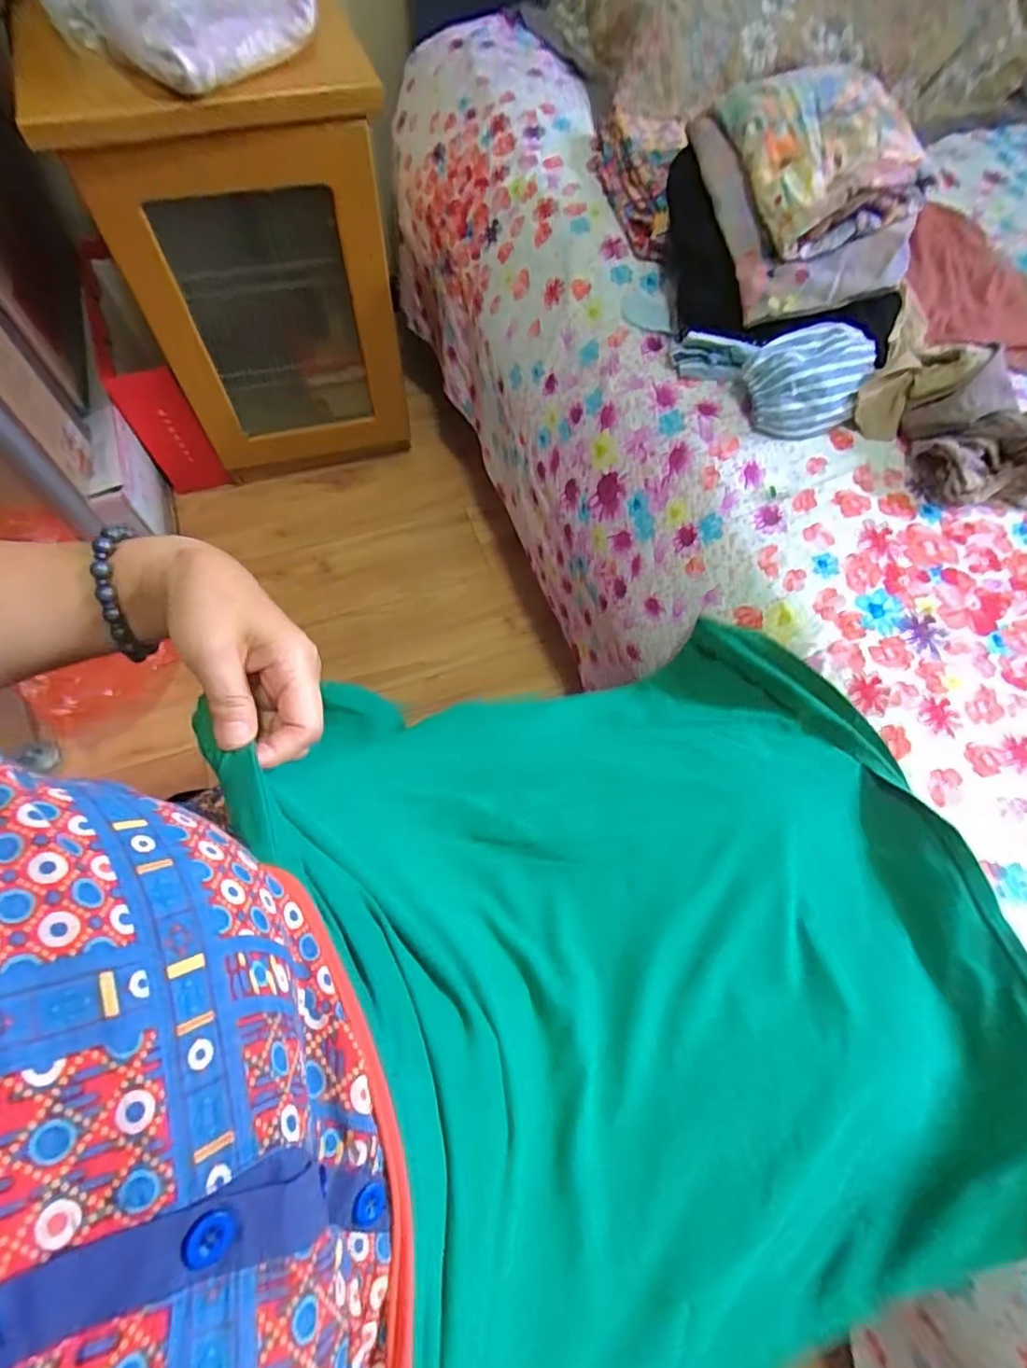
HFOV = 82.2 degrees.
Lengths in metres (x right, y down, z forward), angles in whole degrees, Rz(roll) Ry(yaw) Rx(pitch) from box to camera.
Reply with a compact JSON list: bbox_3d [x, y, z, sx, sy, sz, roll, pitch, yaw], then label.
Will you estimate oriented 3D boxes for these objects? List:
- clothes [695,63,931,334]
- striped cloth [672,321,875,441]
[{"bbox_3d":[0.278,-0.475,0.563,0.154,0.098,0.238,-12,67,-7],"label":"clothes"},{"bbox_3d":[0.252,-0.297,0.576,0.174,0.067,0.103,6,66,1],"label":"striped cloth"}]

